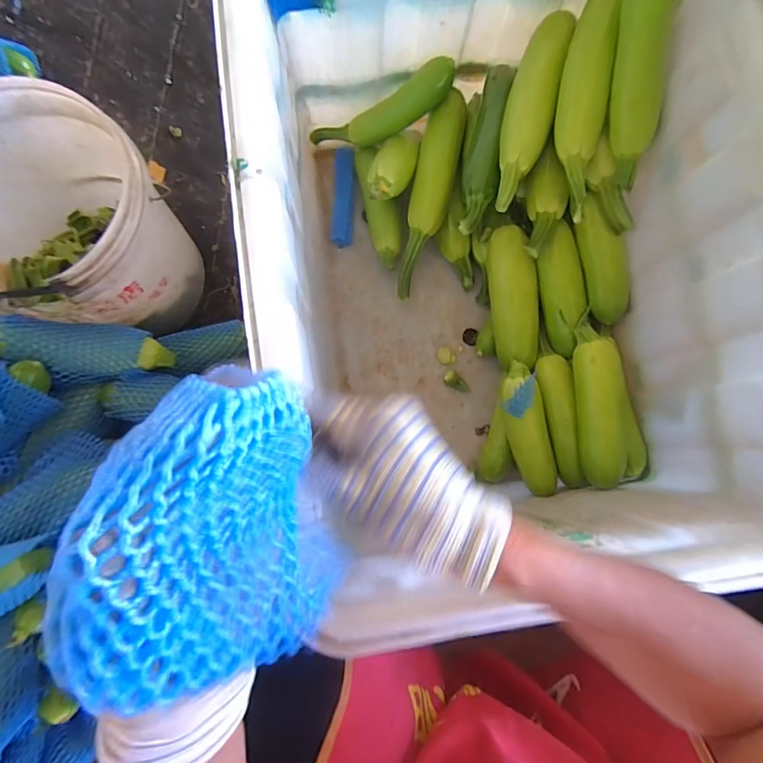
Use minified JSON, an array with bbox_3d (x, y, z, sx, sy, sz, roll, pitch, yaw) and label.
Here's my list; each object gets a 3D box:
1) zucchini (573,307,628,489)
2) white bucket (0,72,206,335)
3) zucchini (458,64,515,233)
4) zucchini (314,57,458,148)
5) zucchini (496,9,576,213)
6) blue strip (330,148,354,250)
[{"bbox_3d":[0.283,0.023,0.551,0.046,0.048,0.223,-2,83,-2],"label":"zucchini"},{"bbox_3d":[-0.396,-0.192,0.551,0.254,0.211,0.250,20,83,1],"label":"white bucket"},{"bbox_3d":[0.144,-0.331,0.588,0.044,0.045,0.244,10,83,0],"label":"zucchini"},{"bbox_3d":[0.003,-0.404,0.649,0.233,0.048,0.045,-12,83,27],"label":"zucchini"},{"bbox_3d":[0.190,-0.344,0.541,0.057,0.046,0.248,11,83,0],"label":"zucchini"},{"bbox_3d":[-0.063,-0.307,0.705,0.034,0.017,0.166,1,83,-1],"label":"blue strip"}]

